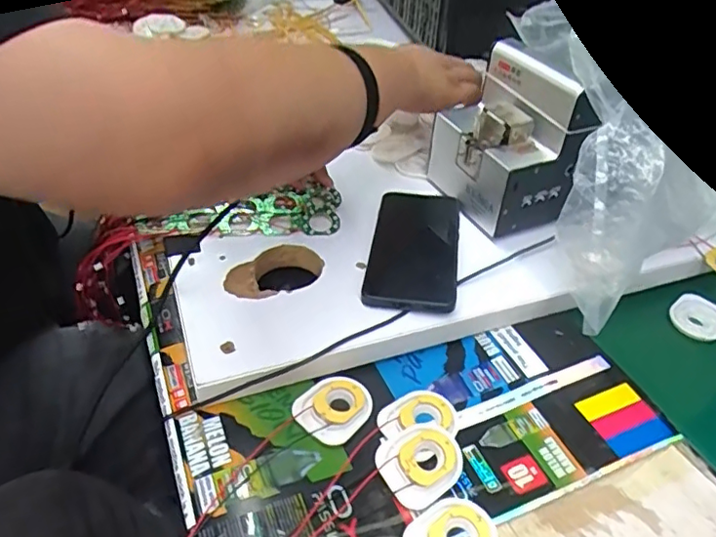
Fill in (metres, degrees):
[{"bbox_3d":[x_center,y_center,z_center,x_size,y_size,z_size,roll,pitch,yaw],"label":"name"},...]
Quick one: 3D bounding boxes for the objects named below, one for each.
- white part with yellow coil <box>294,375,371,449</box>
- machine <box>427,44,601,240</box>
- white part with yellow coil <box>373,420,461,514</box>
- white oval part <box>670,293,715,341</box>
[{"bbox_3d":[-0.018,0.103,0.429,0.049,0.005,0.057,33,49,30],"label":"white part with yellow coil"},{"bbox_3d":[0.147,-0.123,0.558,0.095,0.137,0.143,-15,44,-20],"label":"machine"},{"bbox_3d":[0.045,0.133,0.395,0.060,0.014,0.046,-25,48,-29],"label":"white part with yellow coil"},{"bbox_3d":[0.323,0.047,0.536,0.050,0.008,0.039,32,88,17],"label":"white oval part"}]

